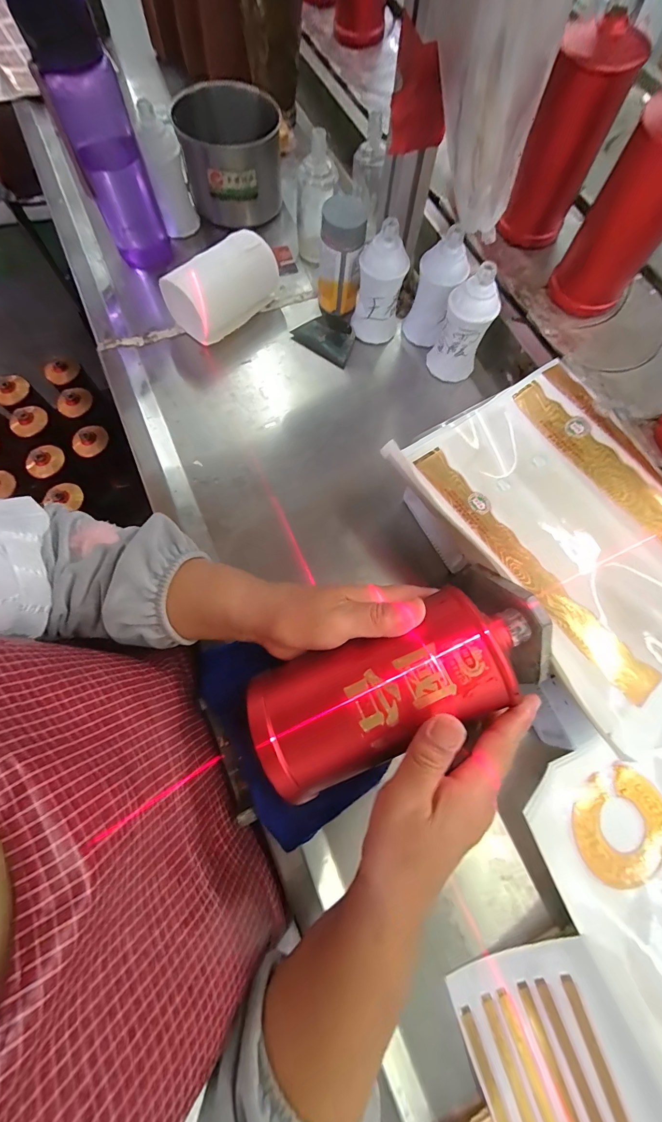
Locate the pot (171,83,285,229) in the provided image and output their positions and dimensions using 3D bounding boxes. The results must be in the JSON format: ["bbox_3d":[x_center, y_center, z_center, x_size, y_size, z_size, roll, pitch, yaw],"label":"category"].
[{"bbox_3d":[-0.135,-0.554,0.513,0.131,0.087,0.124,-7,73,-3],"label":"pot"}]

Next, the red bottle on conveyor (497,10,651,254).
[{"bbox_3d":[0.268,-0.478,0.437,0.069,0.167,0.074,-42,78,-12],"label":"red bottle on conveyor"}]

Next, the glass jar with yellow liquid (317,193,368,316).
[{"bbox_3d":[0.011,-0.367,0.455,0.057,0.105,0.053,2,73,0],"label":"glass jar with yellow liquid"}]

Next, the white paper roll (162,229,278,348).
[{"bbox_3d":[-0.134,-0.336,0.464,0.062,0.068,0.136,42,77,11],"label":"white paper roll"}]

